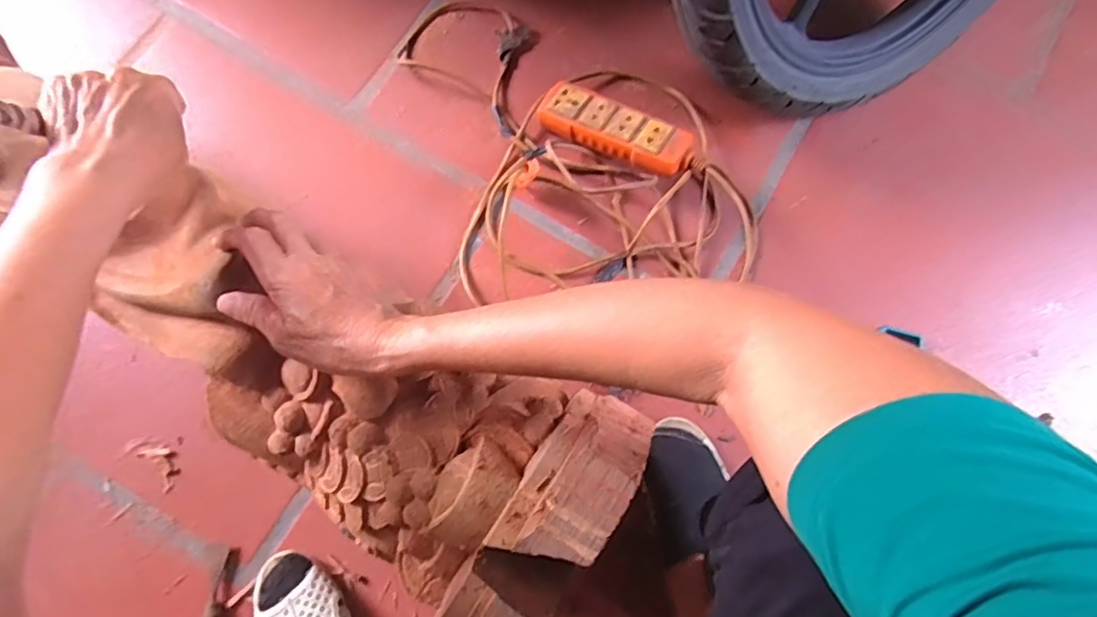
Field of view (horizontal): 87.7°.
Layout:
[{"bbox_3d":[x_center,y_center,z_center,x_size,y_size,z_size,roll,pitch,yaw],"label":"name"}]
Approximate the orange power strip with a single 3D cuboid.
[{"bbox_3d":[0.081,-0.222,0.703,0.200,0.028,0.057,29,76,20],"label":"orange power strip"}]

